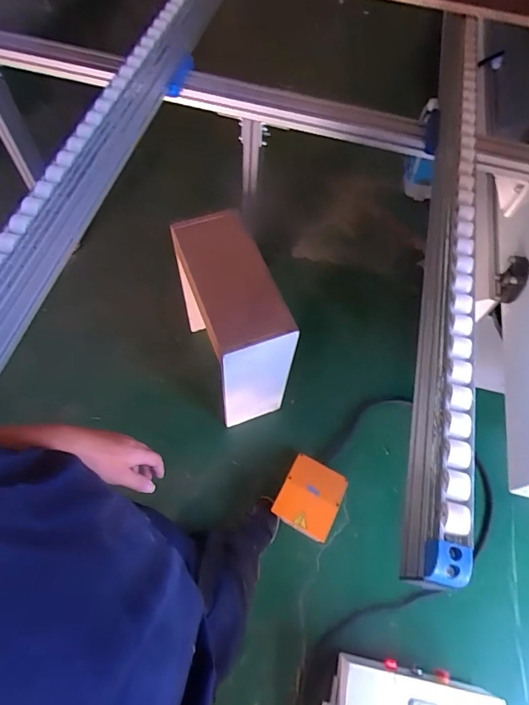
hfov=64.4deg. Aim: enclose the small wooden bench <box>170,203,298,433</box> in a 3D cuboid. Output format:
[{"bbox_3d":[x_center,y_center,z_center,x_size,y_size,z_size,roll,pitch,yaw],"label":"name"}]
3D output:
[{"bbox_3d":[-0.103,-0.084,1.328,0.224,0.523,0.452,-16,65,-12],"label":"small wooden bench"}]

